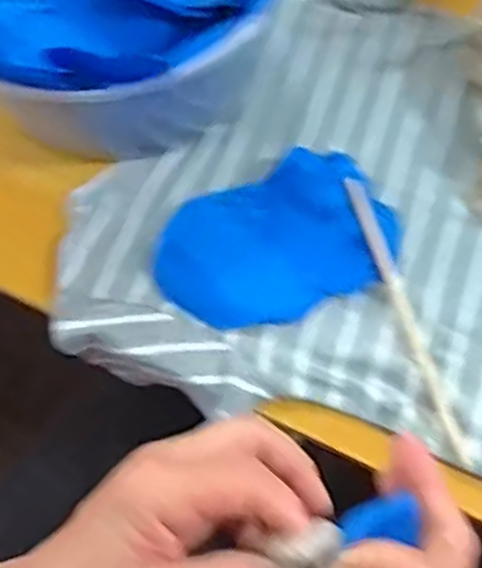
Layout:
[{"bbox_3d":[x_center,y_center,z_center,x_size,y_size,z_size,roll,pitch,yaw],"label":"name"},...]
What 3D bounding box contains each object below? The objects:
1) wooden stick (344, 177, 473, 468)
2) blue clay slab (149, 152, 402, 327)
[{"bbox_3d":[0.090,0.016,0.410,0.010,0.011,0.165,-18,70,-5],"label":"wooden stick"},{"bbox_3d":[0.020,-0.023,0.425,0.131,0.007,0.085,-26,71,-8],"label":"blue clay slab"}]

